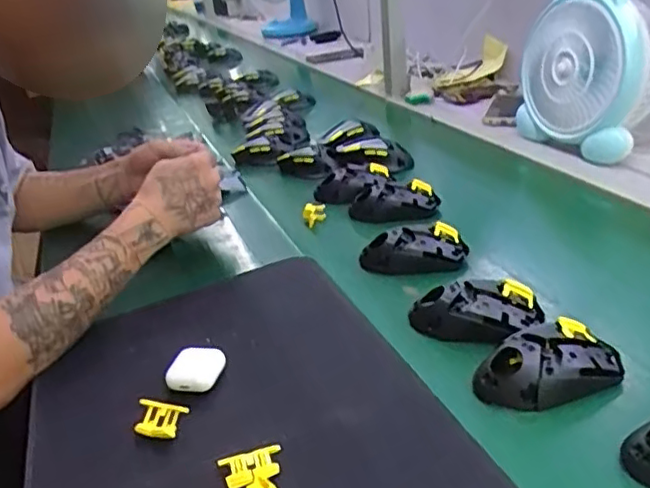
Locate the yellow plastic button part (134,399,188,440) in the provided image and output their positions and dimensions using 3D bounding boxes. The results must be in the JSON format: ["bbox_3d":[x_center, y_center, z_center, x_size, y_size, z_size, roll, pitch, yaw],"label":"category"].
[{"bbox_3d":[-0.130,0.138,0.490,0.041,0.008,0.028,4,60,13],"label":"yellow plastic button part"}]

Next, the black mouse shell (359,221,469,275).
[{"bbox_3d":[0.099,0.010,0.697,0.110,0.041,0.061,-9,27,-7],"label":"black mouse shell"}]

